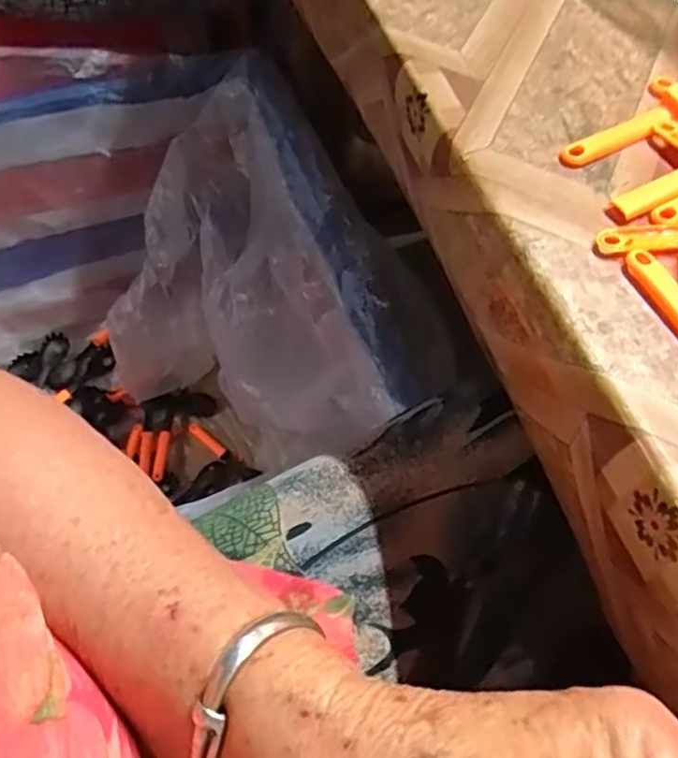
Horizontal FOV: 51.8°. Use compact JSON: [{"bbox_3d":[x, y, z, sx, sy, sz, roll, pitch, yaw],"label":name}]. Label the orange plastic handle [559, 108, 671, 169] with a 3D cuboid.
[{"bbox_3d":[0.147,-0.129,0.370,0.067,0.008,0.015,-24,61,-13],"label":"orange plastic handle"}]

